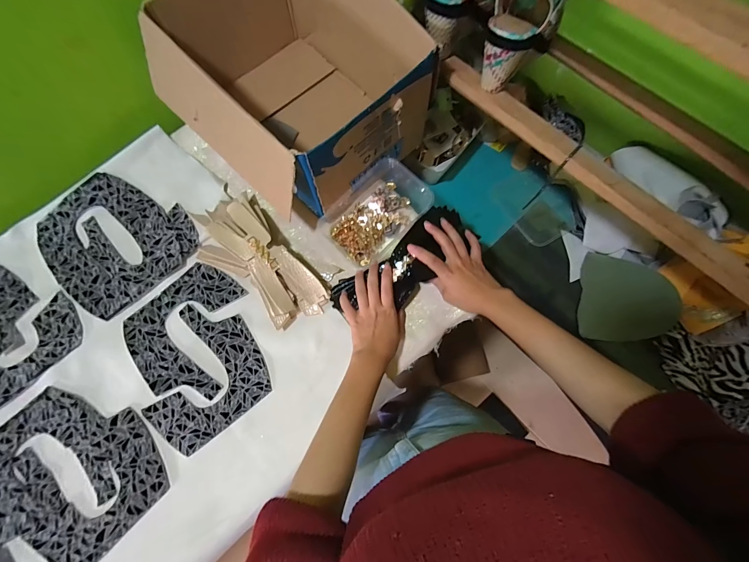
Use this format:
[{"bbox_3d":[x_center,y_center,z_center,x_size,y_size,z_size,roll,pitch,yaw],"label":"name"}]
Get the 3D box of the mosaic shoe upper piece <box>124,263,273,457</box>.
[{"bbox_3d":[-0.273,0.110,0.507,0.197,0.010,0.232,-37,83,-12],"label":"mosaic shoe upper piece"}]

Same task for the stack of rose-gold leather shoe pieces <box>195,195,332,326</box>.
[{"bbox_3d":[-0.193,-0.033,0.520,0.122,0.059,0.244,-38,79,-10],"label":"stack of rose-gold leather shoe pieces"}]

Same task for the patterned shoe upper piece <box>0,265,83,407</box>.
[{"bbox_3d":[-0.598,0.078,0.510,0.266,0.011,0.176,23,71,8],"label":"patterned shoe upper piece"}]

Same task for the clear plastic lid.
[{"bbox_3d":[0.346,-0.163,0.711,0.125,0.020,0.169,-28,74,-8],"label":"clear plastic lid"}]

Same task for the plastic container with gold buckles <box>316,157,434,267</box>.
[{"bbox_3d":[0.011,-0.115,0.546,0.181,0.073,0.129,-42,79,-11],"label":"plastic container with gold buckles"}]

